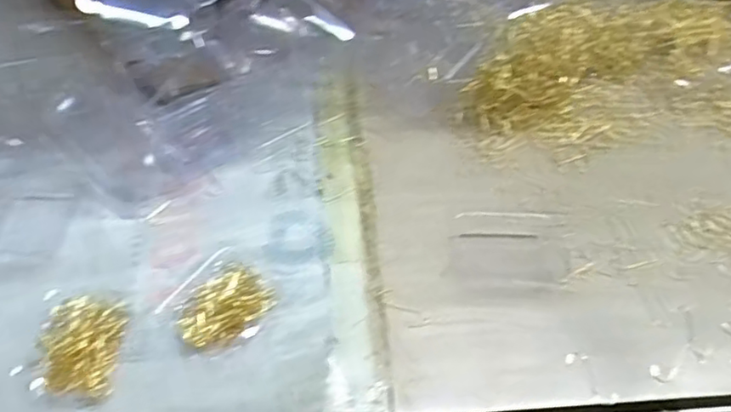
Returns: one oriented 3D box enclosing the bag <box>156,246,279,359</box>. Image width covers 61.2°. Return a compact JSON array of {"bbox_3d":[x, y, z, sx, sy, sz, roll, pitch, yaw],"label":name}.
[{"bbox_3d":[-0.104,0.069,0.440,0.073,0.016,0.074,-31,57,-27],"label":"bag"}]

